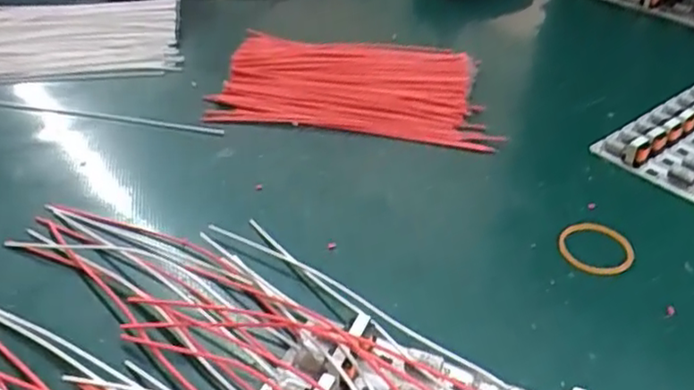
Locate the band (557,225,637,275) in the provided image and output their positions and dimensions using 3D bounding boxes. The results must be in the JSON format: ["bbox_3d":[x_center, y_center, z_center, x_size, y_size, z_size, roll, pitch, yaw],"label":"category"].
[{"bbox_3d":[0.110,0.024,0.287,0.032,0.004,0.031,-2,38,-4],"label":"band"}]

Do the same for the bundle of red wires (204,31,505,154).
[{"bbox_3d":[0.005,-0.067,0.399,0.158,0.014,0.093,8,39,9],"label":"bundle of red wires"}]

